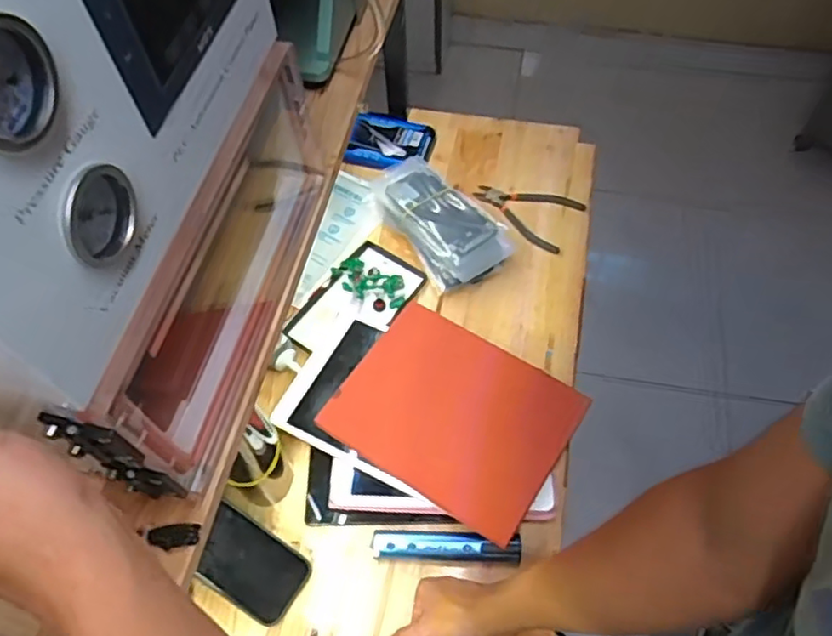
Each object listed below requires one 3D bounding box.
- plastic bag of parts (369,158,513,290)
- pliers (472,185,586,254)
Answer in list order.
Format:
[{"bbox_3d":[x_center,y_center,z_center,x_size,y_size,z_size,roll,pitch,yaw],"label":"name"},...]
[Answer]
[{"bbox_3d":[0.028,-0.138,0.892,0.114,0.046,0.228,-32,63,-16],"label":"plastic bag of parts"},{"bbox_3d":[0.154,-0.151,0.924,0.151,0.011,0.098,21,62,14],"label":"pliers"}]

